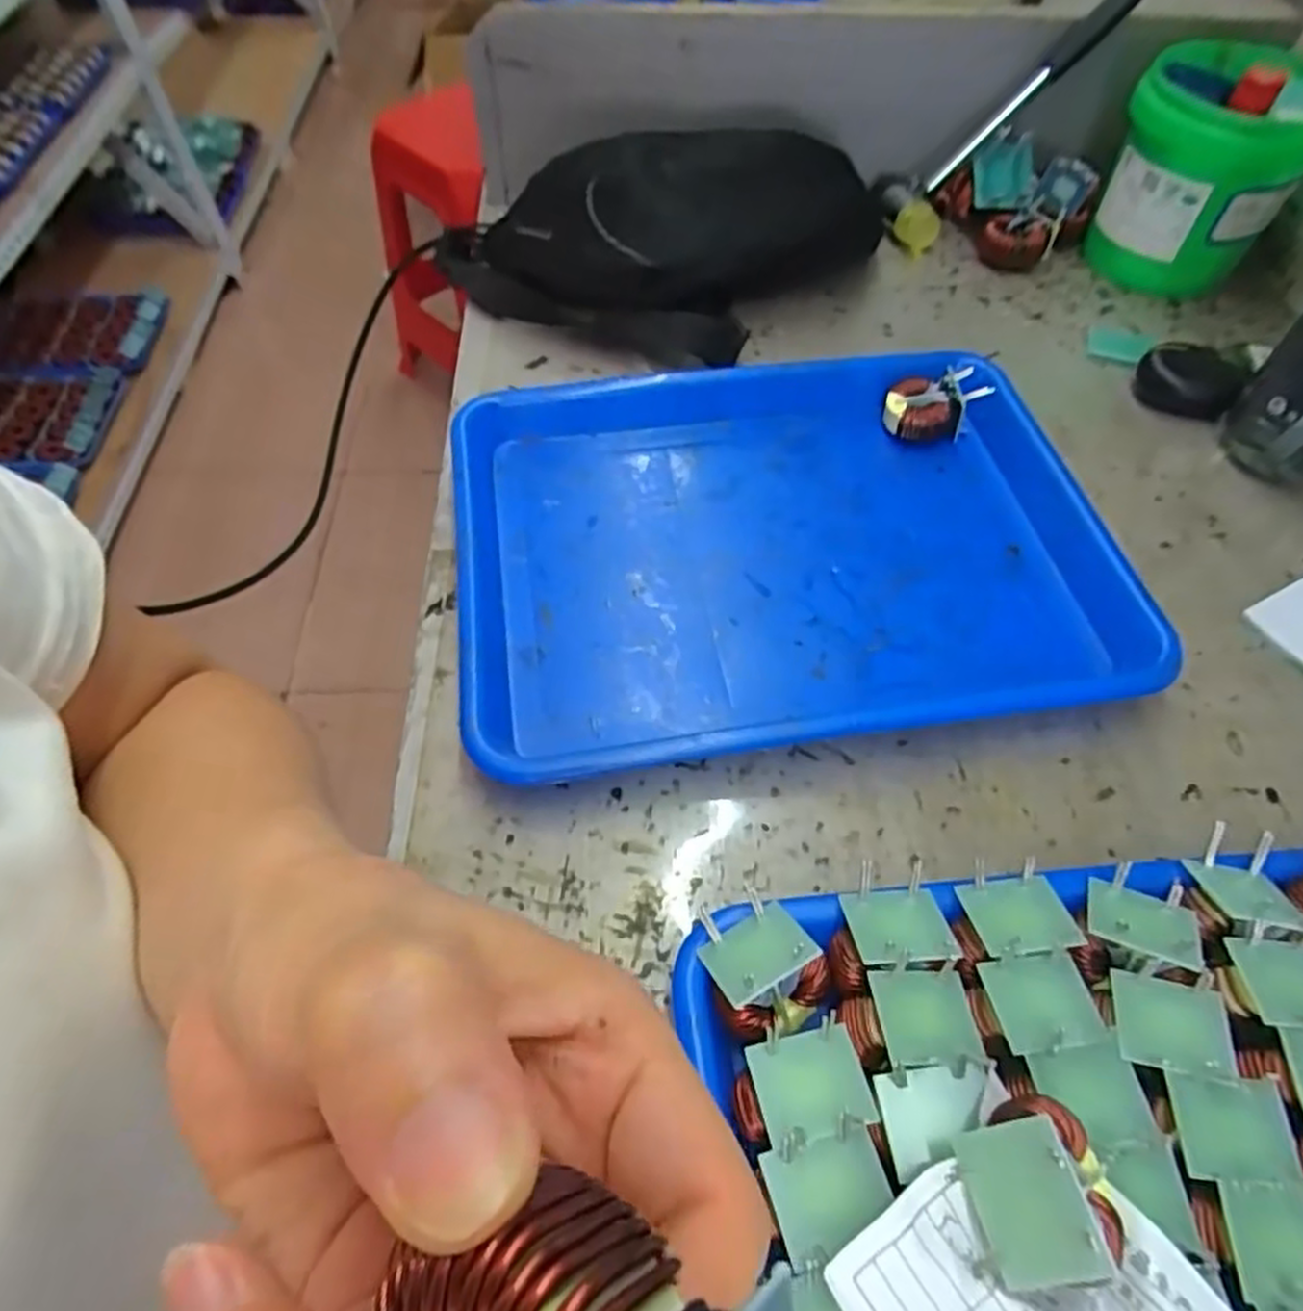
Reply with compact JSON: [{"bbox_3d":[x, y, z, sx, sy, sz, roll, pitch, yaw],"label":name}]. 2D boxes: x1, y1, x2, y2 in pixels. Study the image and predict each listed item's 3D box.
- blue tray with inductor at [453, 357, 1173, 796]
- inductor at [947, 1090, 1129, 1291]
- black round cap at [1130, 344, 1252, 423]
[{"bbox_3d":[0.064,-0.060,0.413,0.334,0.034,0.250,-7,57,-4],"label":"blue tray with inductor"},{"bbox_3d":[0.108,0.147,0.214,0.035,0.035,0.040,-33,56,29],"label":"inductor"},{"bbox_3d":[0.340,-0.173,0.488,0.057,0.030,0.036,35,63,21],"label":"black round cap"}]

